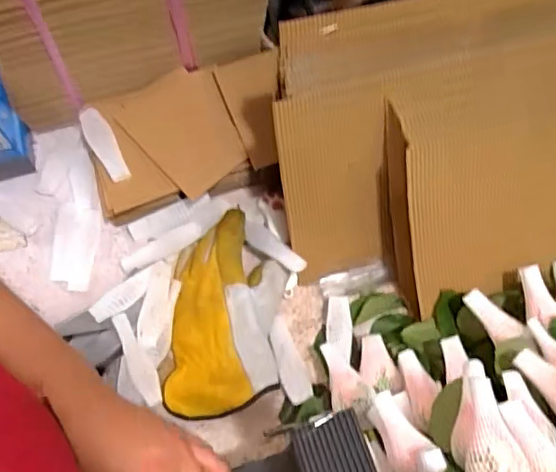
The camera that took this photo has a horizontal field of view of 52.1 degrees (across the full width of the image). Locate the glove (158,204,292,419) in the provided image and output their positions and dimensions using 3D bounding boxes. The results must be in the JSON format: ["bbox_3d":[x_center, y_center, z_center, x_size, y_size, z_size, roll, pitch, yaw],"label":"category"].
[{"bbox_3d":[-0.052,0.071,0.529,0.106,0.053,0.181,4,66,4],"label":"glove"}]

